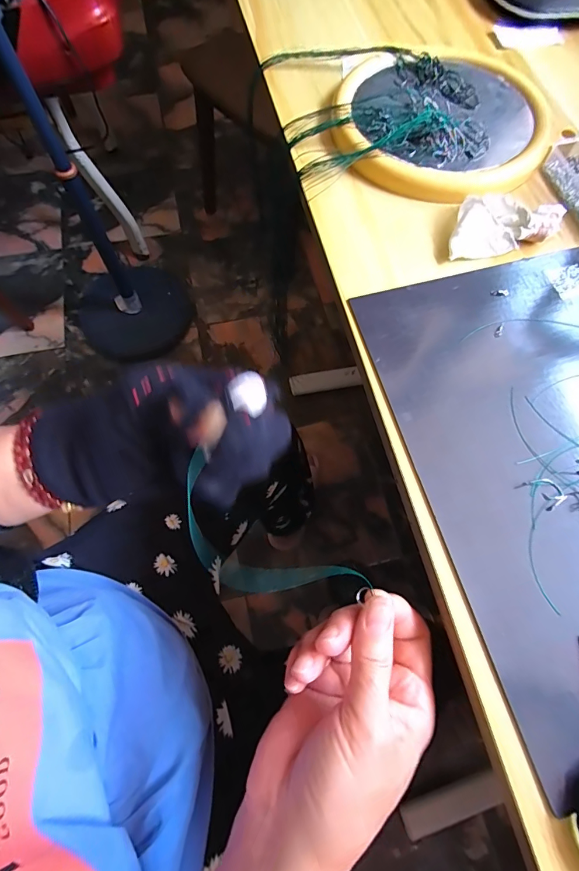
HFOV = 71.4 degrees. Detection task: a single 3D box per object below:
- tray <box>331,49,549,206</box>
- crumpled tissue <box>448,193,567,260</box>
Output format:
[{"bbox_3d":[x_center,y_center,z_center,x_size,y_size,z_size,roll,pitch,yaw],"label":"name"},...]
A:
[{"bbox_3d":[0.127,-0.269,0.339,0.172,0.029,0.163,6,69,3],"label":"tray"},{"bbox_3d":[0.158,-0.157,0.300,0.085,0.022,0.038,-10,69,-3],"label":"crumpled tissue"}]

